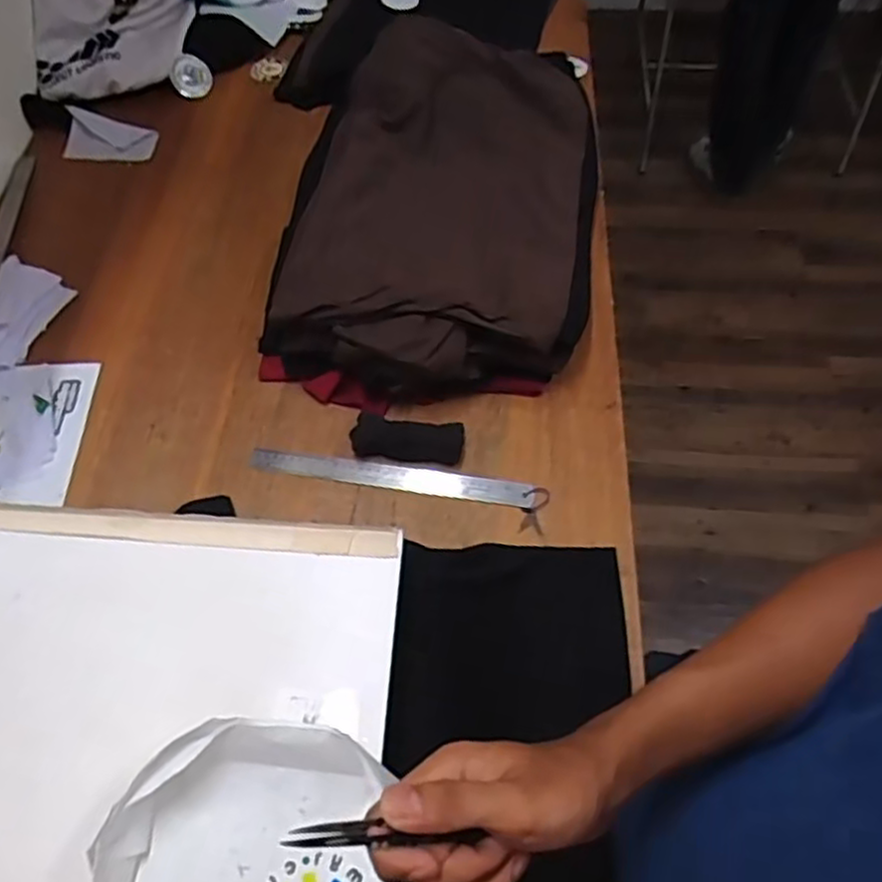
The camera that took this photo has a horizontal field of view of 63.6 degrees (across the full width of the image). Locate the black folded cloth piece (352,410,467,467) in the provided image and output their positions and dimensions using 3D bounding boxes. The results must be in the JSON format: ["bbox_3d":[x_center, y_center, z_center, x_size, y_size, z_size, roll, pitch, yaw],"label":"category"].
[{"bbox_3d":[-0.038,-0.002,0.810,0.125,0.026,0.045,5,60,3],"label":"black folded cloth piece"}]

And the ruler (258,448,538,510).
[{"bbox_3d":[-0.055,0.039,0.801,0.318,0.006,0.030,8,73,5],"label":"ruler"}]

